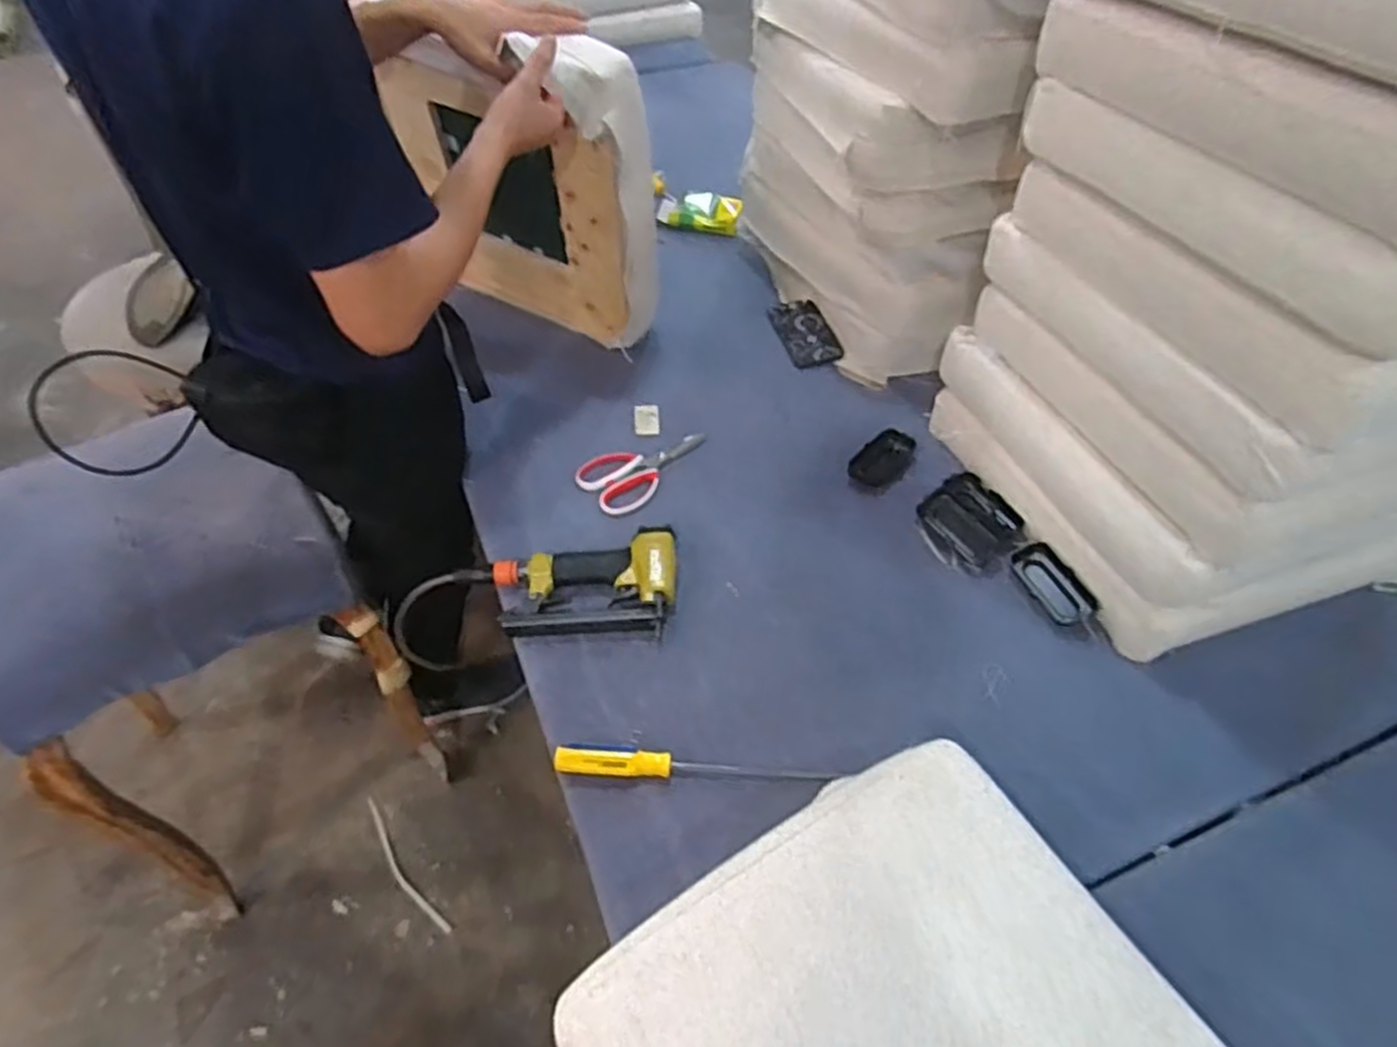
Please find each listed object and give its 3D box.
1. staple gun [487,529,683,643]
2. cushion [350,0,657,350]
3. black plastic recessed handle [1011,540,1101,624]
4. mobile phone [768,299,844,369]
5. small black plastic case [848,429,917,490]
[{"bbox_3d":[-0.130,0.077,0.939,0.212,0.048,0.137,-5,49,-4],"label":"staple gun"},{"bbox_3d":[-0.269,-0.514,1.191,0.463,0.431,0.106,29,55,23],"label":"cushion"},{"bbox_3d":[0.421,0.072,0.943,0.049,0.029,0.109,-19,52,-16],"label":"black plastic recessed handle"},{"bbox_3d":[0.177,-0.318,1.304,0.088,0.007,0.163,-11,50,-9],"label":"mobile phone"},{"bbox_3d":[0.258,-0.092,1.110,0.064,0.024,0.107,31,56,24],"label":"small black plastic case"}]

